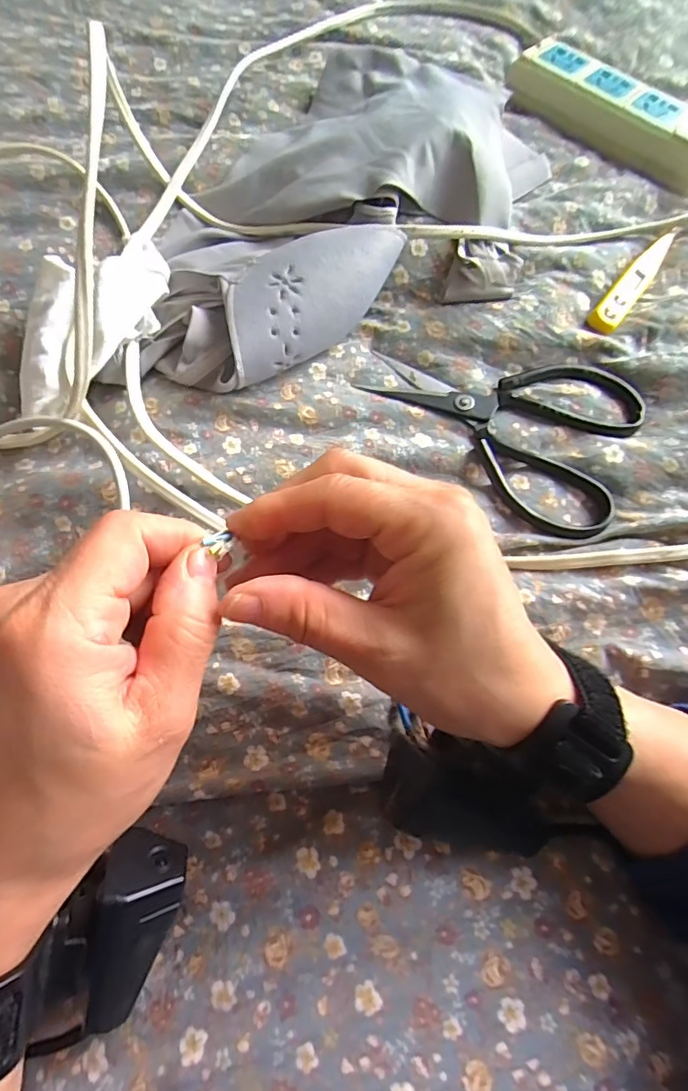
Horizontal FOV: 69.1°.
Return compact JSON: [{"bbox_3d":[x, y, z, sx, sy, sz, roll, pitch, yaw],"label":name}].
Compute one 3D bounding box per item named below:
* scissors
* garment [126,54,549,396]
[{"bbox_3d":[0.111,-0.089,0.321,0.170,0.010,0.117,42,76,13],"label":"scissors"},{"bbox_3d":[0.002,-0.236,0.341,0.313,0.047,0.211,-20,73,-7],"label":"garment"}]

